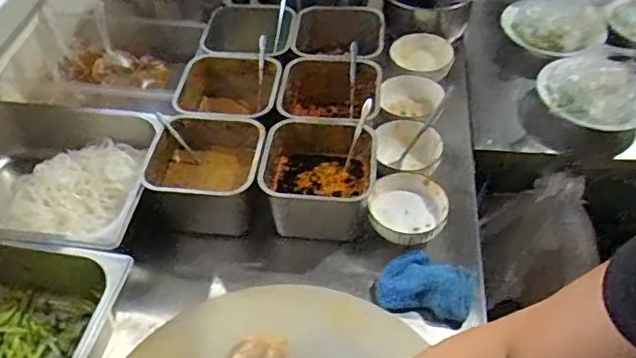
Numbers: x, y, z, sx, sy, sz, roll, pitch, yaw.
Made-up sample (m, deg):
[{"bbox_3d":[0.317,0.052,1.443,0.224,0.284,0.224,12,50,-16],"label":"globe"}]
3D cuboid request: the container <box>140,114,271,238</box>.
[{"bbox_3d":[-0.159,-0.007,0.864,0.166,0.097,0.161,-2,47,-1],"label":"container"}]

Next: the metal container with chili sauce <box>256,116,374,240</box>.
[{"bbox_3d":[0.001,-0.003,0.853,0.151,0.098,0.160,4,47,5],"label":"metal container with chili sauce"}]

